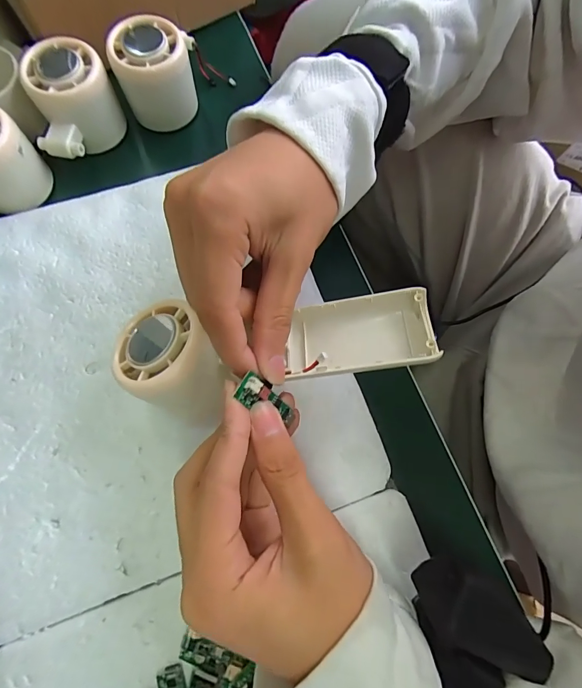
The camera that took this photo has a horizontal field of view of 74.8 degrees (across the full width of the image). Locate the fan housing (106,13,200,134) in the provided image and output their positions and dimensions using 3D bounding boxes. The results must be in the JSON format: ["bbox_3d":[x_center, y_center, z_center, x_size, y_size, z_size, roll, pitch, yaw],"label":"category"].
[{"bbox_3d":[-0.104,-0.216,0.300,0.058,0.058,0.064,-11,74,-5],"label":"fan housing"}]

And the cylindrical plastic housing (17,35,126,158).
[{"bbox_3d":[-0.165,-0.176,0.283,0.053,0.049,0.072,28,75,6],"label":"cylindrical plastic housing"}]

